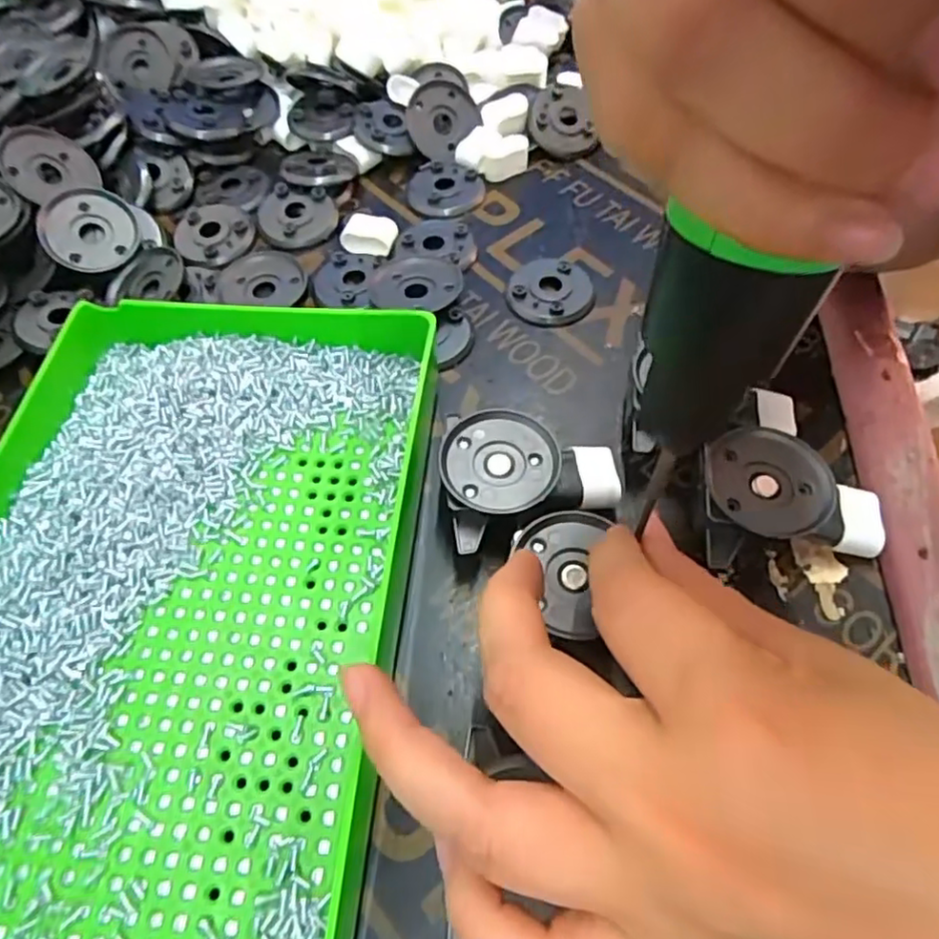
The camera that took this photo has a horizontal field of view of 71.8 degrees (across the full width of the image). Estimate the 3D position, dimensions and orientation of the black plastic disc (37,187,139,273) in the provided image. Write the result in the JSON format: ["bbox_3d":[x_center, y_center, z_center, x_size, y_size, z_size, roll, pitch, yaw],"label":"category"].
[{"bbox_3d":[-0.182,-0.115,0.312,0.040,0.004,0.040,-8,87,-27],"label":"black plastic disc"}]

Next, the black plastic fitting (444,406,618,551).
[{"bbox_3d":[0.022,0.002,0.245,0.065,0.031,0.046,-14,60,-6],"label":"black plastic fitting"}]

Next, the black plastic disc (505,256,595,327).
[{"bbox_3d":[0.038,-0.084,0.308,0.039,0.008,0.042,-1,59,2],"label":"black plastic disc"}]

